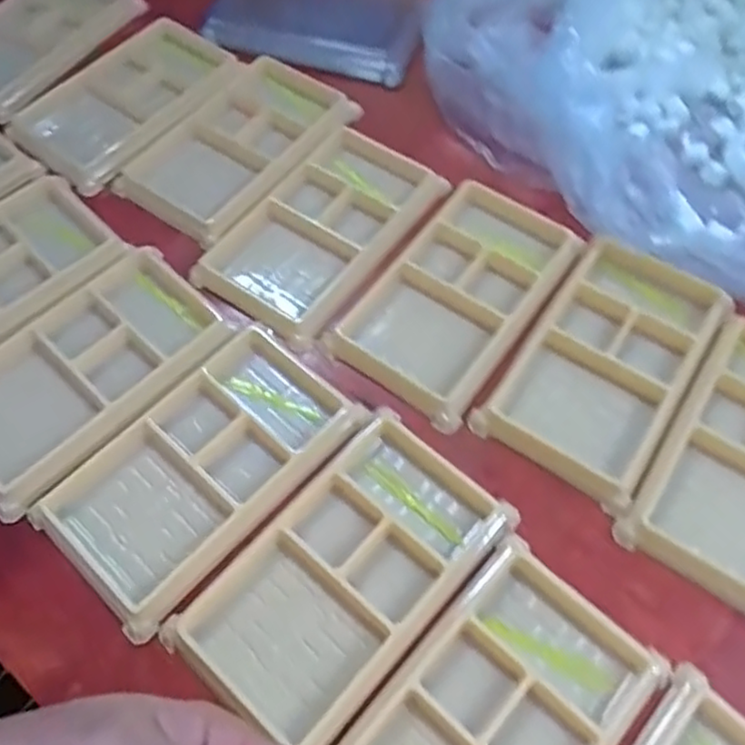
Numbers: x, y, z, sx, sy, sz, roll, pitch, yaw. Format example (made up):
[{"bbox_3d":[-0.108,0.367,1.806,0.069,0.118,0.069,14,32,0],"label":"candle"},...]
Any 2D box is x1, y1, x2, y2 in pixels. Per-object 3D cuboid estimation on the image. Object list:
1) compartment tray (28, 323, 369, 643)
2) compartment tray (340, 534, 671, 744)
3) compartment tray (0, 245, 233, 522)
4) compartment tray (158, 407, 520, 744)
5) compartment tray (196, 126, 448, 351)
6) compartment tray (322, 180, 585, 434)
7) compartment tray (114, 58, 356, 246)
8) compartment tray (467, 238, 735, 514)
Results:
[{"bbox_3d":[-0.074,0.040,0.312,0.075,0.013,0.138,40,69,18],"label":"compartment tray"},{"bbox_3d":[0.045,0.137,0.258,0.079,0.011,0.133,39,69,18],"label":"compartment tray"},{"bbox_3d":[-0.139,-0.001,0.336,0.079,0.010,0.135,41,69,18],"label":"compartment tray"},{"bbox_3d":[-0.011,0.084,0.289,0.079,0.010,0.134,41,69,18],"label":"compartment tray"},{"bbox_3d":[-0.026,-0.081,0.387,0.077,0.021,0.137,34,67,16],"label":"compartment tray"},{"bbox_3d":[0.046,-0.043,0.355,0.080,0.011,0.135,36,68,16],"label":"compartment tray"},{"bbox_3d":[-0.080,-0.135,0.413,0.084,0.019,0.134,32,67,15],"label":"compartment tray"},{"bbox_3d":[0.116,-0.006,0.339,0.076,0.017,0.129,32,67,15],"label":"compartment tray"}]

